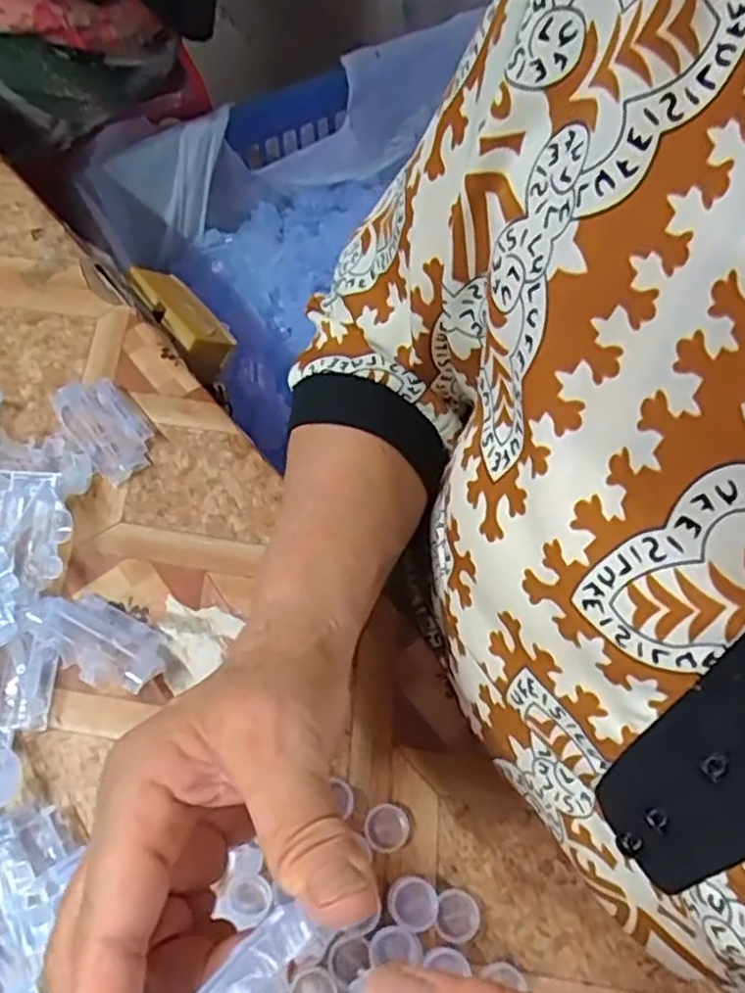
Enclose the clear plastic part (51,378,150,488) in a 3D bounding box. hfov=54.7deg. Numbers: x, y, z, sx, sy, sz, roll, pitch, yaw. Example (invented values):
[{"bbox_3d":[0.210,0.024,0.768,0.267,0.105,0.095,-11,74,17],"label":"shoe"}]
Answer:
[{"bbox_3d":[-0.156,-0.042,0.421,0.039,0.014,0.067,-35,66,-17],"label":"clear plastic part"}]

